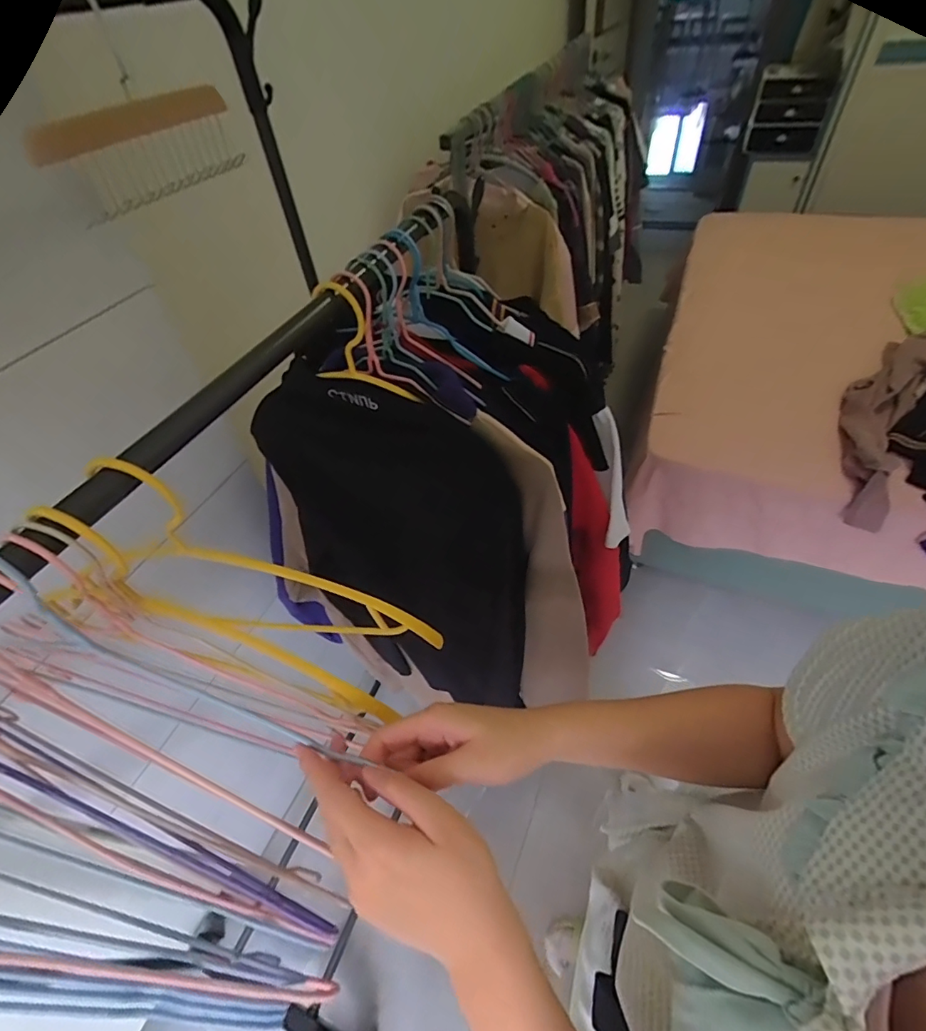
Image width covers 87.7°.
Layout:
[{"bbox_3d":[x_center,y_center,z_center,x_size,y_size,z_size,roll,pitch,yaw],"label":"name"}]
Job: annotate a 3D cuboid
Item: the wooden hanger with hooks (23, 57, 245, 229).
[{"bbox_3d":[-0.351,-0.416,0.546,0.032,0.080,0.254,15,52,19],"label":"wooden hanger with hooks"}]

